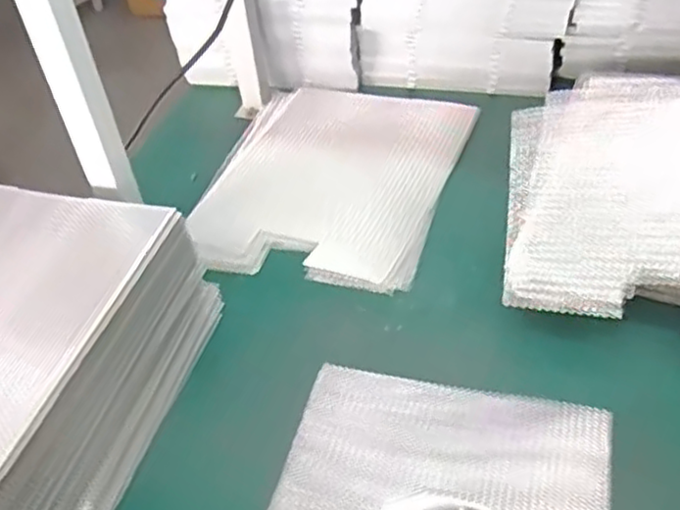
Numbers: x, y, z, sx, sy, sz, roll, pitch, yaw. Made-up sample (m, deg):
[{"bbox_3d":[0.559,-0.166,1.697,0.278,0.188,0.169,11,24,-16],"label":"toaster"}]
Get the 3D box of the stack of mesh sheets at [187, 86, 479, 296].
[{"bbox_3d":[-0.008,-0.098,0.852,0.273,0.027,0.353,10,45,17],"label":"stack of mesh sheets"}]

